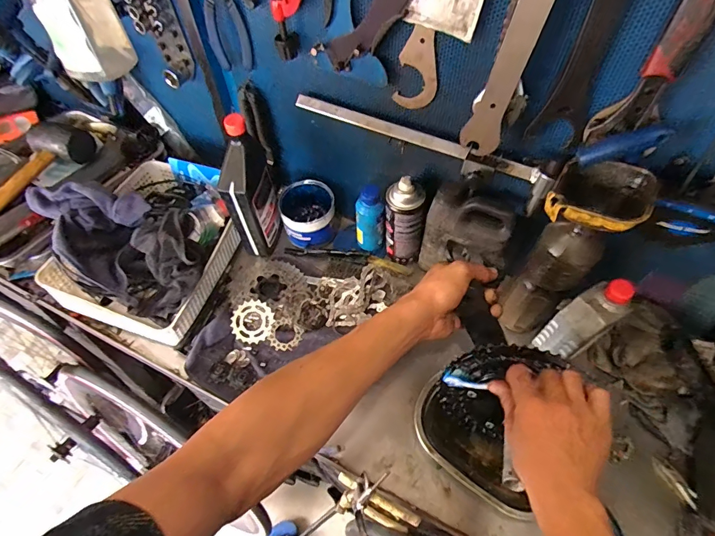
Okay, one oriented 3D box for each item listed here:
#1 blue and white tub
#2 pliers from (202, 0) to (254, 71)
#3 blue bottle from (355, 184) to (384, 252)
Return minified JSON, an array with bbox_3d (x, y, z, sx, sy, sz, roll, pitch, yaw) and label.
[{"bbox_3d":[-0.094,-0.103,0.778,0.095,0.086,0.104,-1,55,1],"label":"blue and white tub"},{"bbox_3d":[-0.202,-0.368,0.597,0.078,0.152,0.012,15,57,11],"label":"pliers"},{"bbox_3d":[0.022,-0.081,0.716,0.046,0.140,0.036,-5,55,-2],"label":"blue bottle"}]

